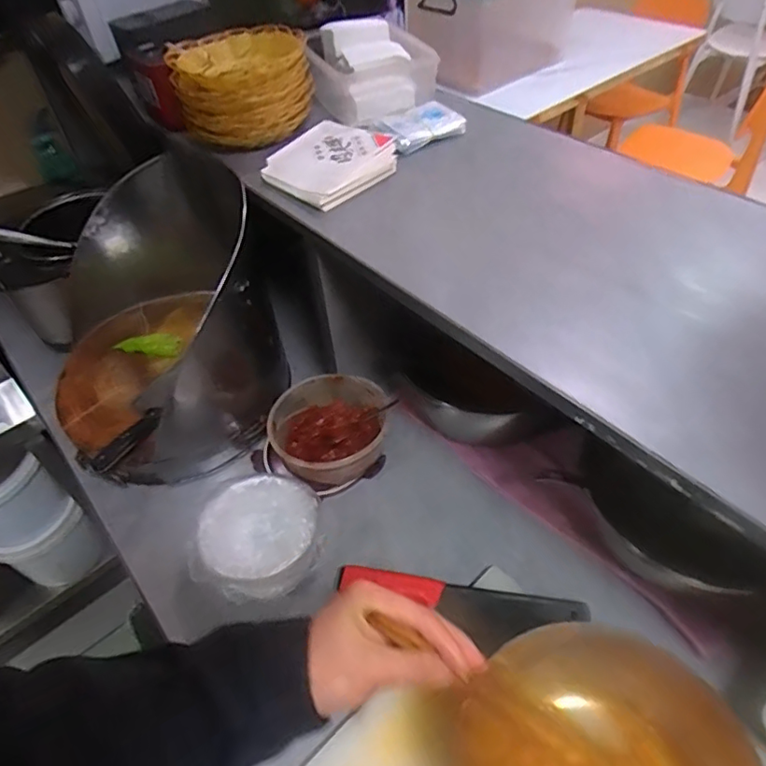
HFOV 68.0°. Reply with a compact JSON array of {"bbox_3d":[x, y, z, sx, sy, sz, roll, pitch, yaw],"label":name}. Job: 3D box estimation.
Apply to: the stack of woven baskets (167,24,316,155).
[{"bbox_3d":[-0.212,-0.450,0.867,0.194,0.117,0.183,-22,49,-15],"label":"stack of woven baskets"}]

